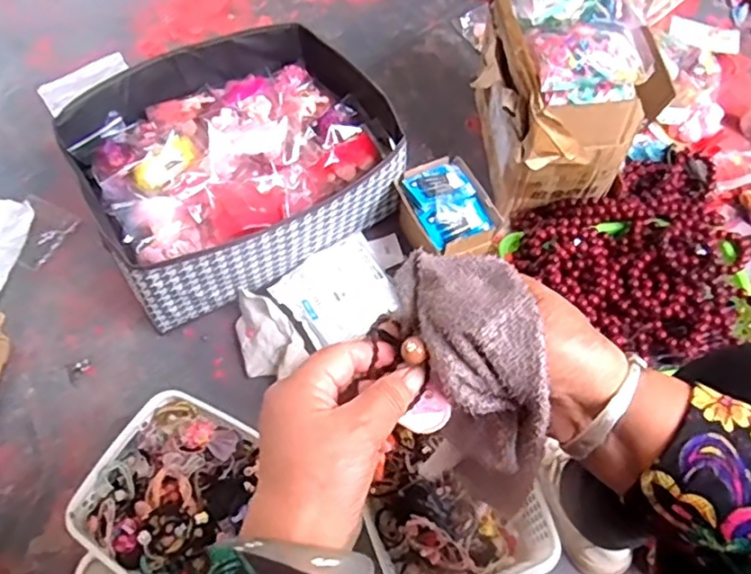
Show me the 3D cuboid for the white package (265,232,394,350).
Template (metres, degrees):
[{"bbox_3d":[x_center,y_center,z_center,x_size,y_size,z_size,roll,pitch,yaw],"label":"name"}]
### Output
[{"bbox_3d":[-0.049,0.004,0.906,0.158,0.019,0.137,-35,66,-17],"label":"white package"}]

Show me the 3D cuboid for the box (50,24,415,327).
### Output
[{"bbox_3d":[-0.199,-0.186,0.929,0.411,0.139,0.365,-28,65,-13],"label":"box"}]

